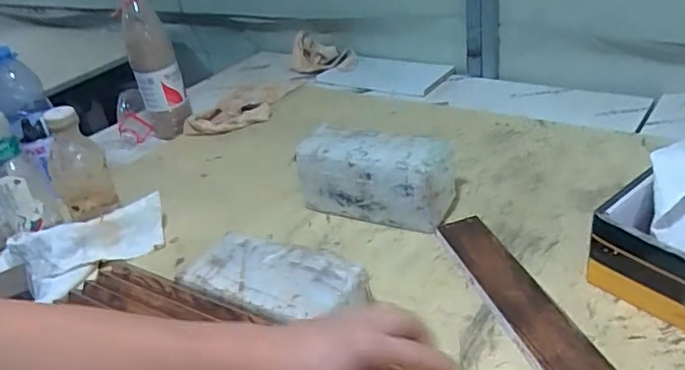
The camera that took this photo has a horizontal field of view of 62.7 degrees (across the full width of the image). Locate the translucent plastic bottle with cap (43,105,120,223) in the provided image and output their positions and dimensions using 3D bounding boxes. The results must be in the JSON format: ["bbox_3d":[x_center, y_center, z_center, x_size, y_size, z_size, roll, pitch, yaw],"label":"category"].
[{"bbox_3d":[-0.361,-0.026,0.763,0.071,0.149,0.055,-22,33,-21],"label":"translucent plastic bottle with cap"}]

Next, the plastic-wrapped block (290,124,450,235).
[{"bbox_3d":[0.041,-0.017,0.791,0.221,0.100,0.092,9,35,28],"label":"plastic-wrapped block"}]

